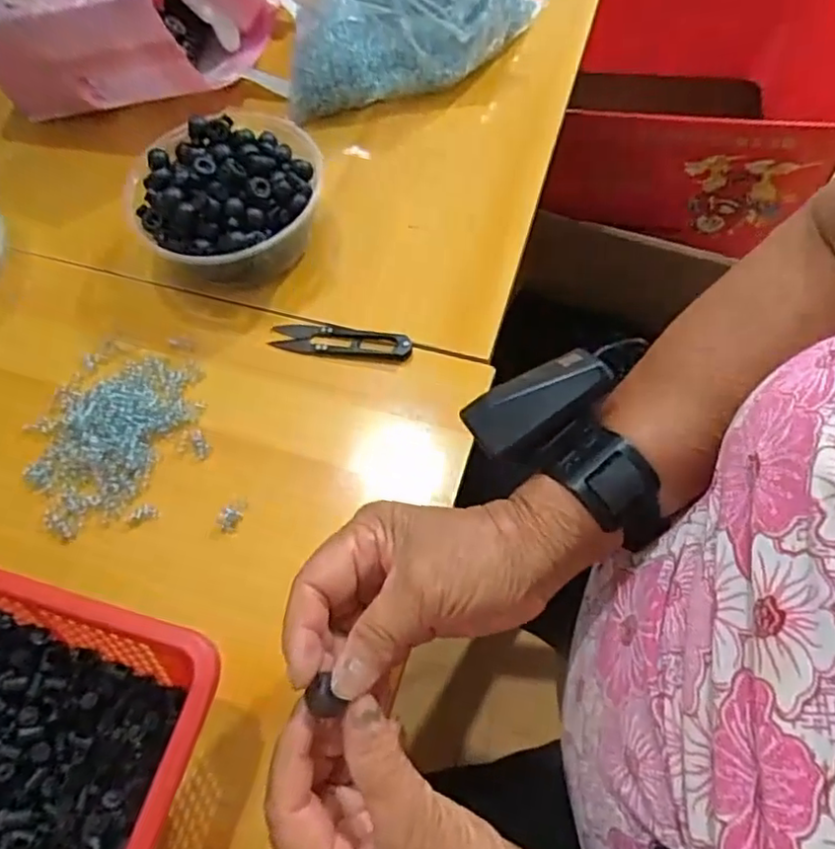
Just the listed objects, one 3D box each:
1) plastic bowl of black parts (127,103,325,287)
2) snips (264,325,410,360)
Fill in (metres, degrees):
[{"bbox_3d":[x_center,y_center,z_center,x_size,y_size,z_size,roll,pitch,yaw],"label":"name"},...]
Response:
[{"bbox_3d":[-0.140,-0.160,0.478,0.135,0.069,0.137,-2,63,3],"label":"plastic bowl of black parts"},{"bbox_3d":[-0.055,-0.059,0.455,0.101,0.009,0.023,7,64,8],"label":"snips"}]

